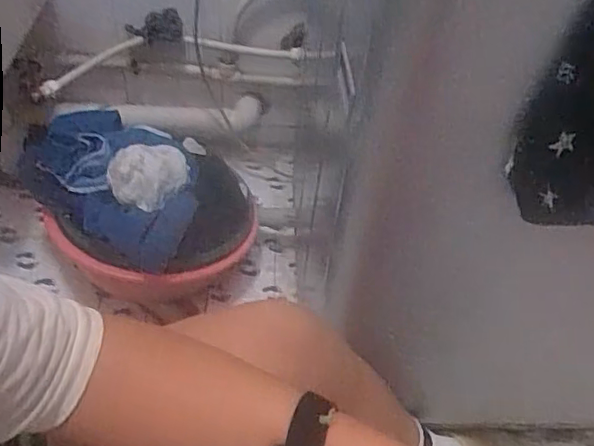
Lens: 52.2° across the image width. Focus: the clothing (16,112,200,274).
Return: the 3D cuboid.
[{"bbox_3d":[-0.291,-0.077,0.974,0.306,0.134,0.176,33,54,22],"label":"clothing"}]

